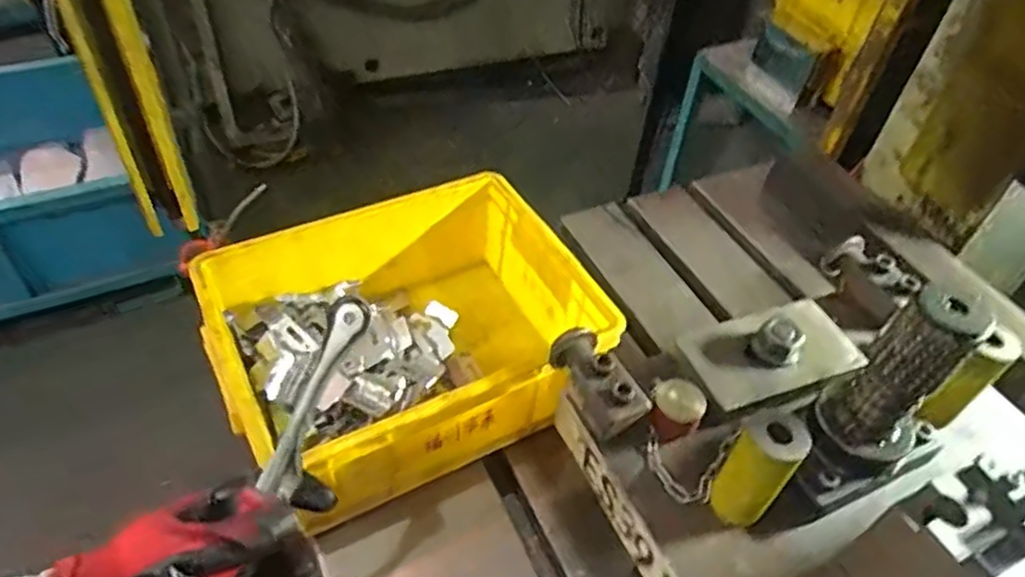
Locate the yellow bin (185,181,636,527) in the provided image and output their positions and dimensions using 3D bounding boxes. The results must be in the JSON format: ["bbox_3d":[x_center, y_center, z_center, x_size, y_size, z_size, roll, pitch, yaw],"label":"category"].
[{"bbox_3d":[-0.103,0.048,0.681,0.333,0.129,0.256,-19,51,-24],"label":"yellow bin"}]

